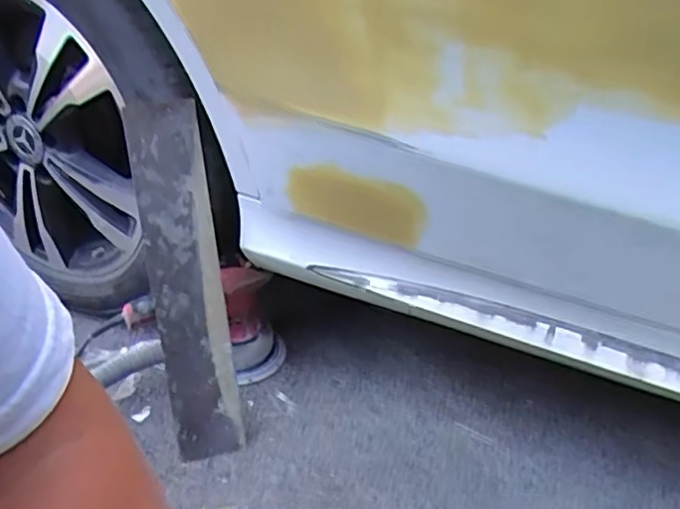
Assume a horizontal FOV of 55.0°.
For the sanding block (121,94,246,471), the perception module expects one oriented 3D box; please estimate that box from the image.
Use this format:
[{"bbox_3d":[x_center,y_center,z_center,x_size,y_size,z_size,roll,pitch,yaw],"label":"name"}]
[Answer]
[{"bbox_3d":[-0.201,0.040,0.856,0.090,0.473,0.040,-9,10,-14],"label":"sanding block"}]

